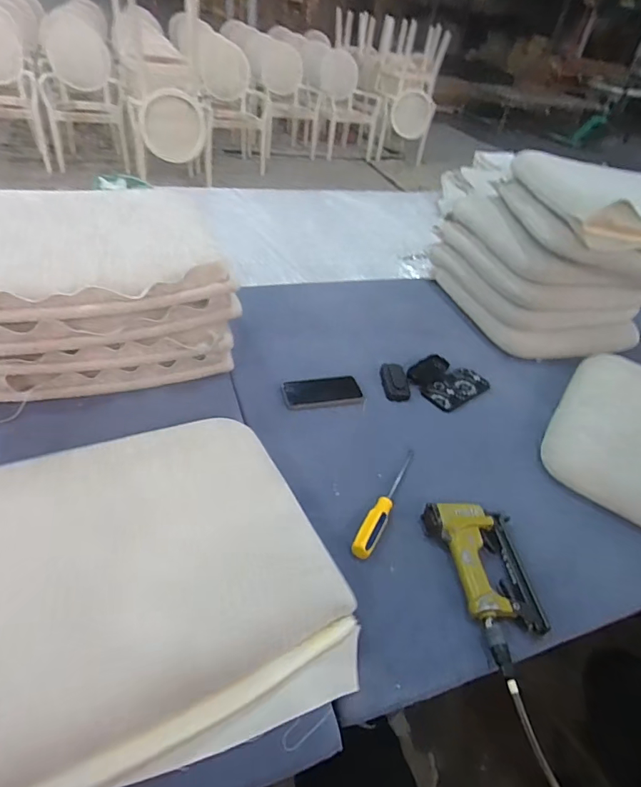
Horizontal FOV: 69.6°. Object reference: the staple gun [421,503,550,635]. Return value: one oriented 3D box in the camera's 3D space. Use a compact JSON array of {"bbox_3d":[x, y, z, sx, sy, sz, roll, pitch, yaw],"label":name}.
[{"bbox_3d":[0.244,0.246,0.674,0.134,0.043,0.186,-1,36,-9],"label":"staple gun"}]

